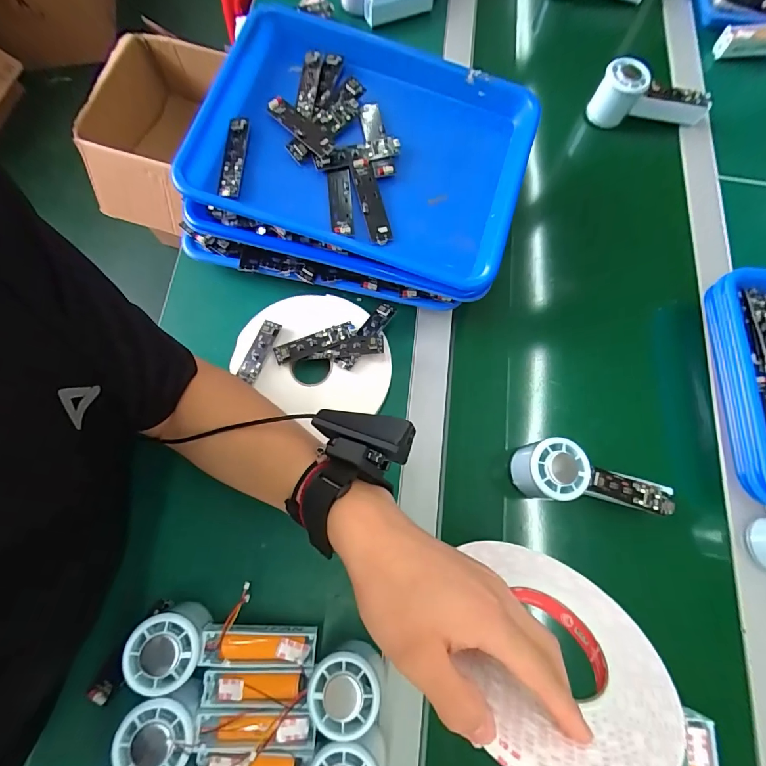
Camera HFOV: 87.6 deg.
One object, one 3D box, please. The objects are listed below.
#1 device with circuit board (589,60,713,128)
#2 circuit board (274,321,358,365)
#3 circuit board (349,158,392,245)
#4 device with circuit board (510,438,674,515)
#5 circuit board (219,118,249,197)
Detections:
[{"bbox_3d":[0.372,-0.399,0.555,0.154,0.065,0.047,3,74,0],"label":"device with circuit board"},{"bbox_3d":[-0.074,-0.044,0.438,0.090,0.008,0.024,-19,76,-4],"label":"circuit board"},{"bbox_3d":[-0.012,-0.188,0.415,0.024,0.012,0.091,-17,89,-4],"label":"circuit board"},{"bbox_3d":[0.213,0.095,0.404,0.145,0.068,0.056,7,74,1],"label":"device with circuit board"},{"bbox_3d":[-0.155,-0.231,0.412,0.026,0.011,0.077,4,86,10],"label":"circuit board"}]

